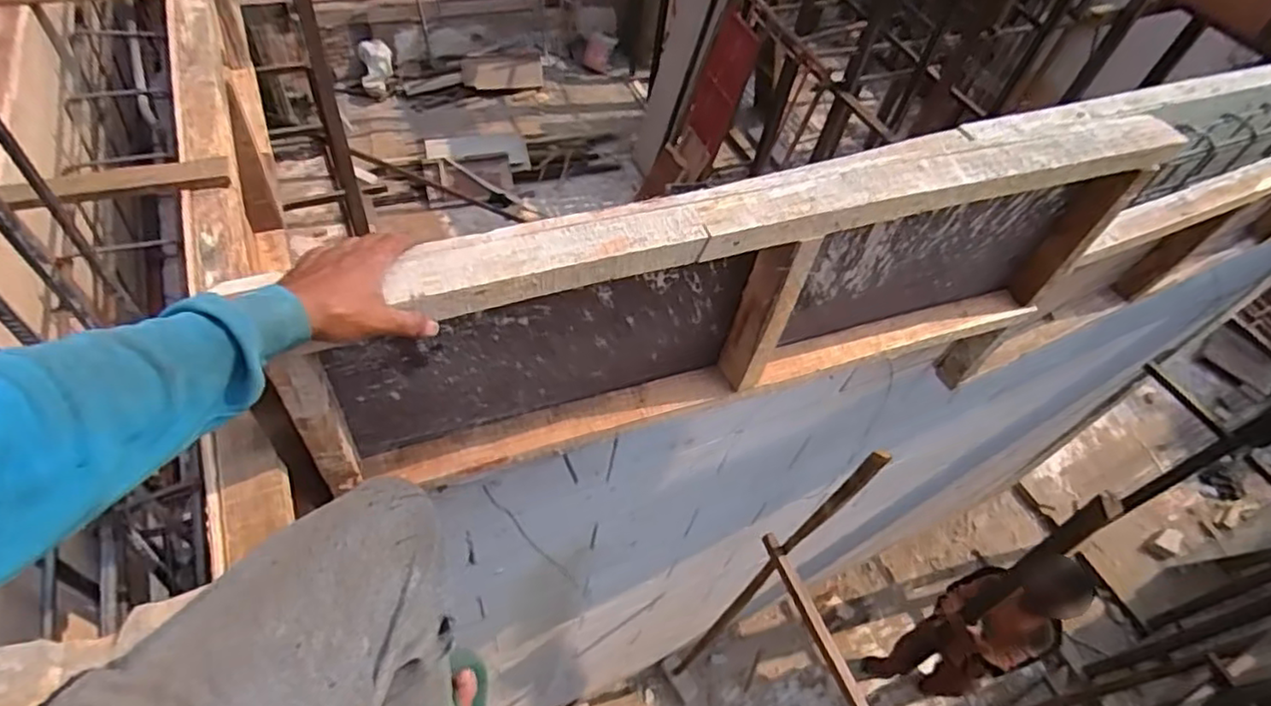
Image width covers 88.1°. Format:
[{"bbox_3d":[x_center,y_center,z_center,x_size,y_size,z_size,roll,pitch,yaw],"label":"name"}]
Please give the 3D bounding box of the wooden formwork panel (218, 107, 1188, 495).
[{"bbox_3d":[0.171,-0.071,0.862,1.108,0.346,0.078,-14,56,-18],"label":"wooden formwork panel"}]

